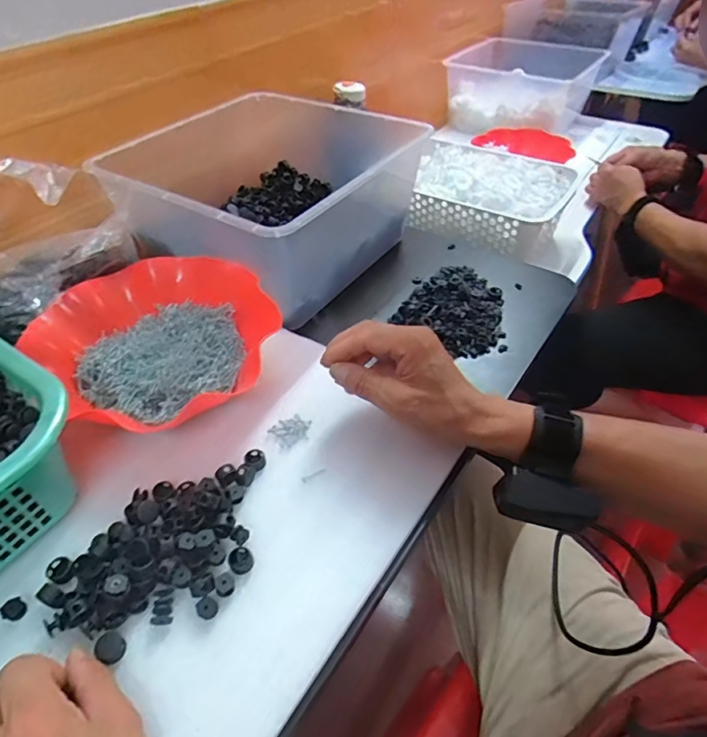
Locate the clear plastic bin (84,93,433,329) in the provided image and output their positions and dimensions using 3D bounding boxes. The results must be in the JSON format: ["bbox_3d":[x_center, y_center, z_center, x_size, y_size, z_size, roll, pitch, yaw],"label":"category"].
[{"bbox_3d":[-0.106,-0.222,0.602,0.299,0.122,0.296,28,52,21],"label":"clear plastic bin"}]

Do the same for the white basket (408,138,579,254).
[{"bbox_3d":[0.203,-0.284,0.799,0.264,0.079,0.200,22,50,22],"label":"white basket"}]

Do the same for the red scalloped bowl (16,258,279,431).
[{"bbox_3d":[-0.187,-0.036,0.471,0.199,0.049,0.200,-1,46,1],"label":"red scalloped bowl"}]

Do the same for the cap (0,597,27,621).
[{"bbox_3d":[-0.231,0.164,0.332,0.014,0.007,0.013,-1,46,1],"label":"cap"}]

